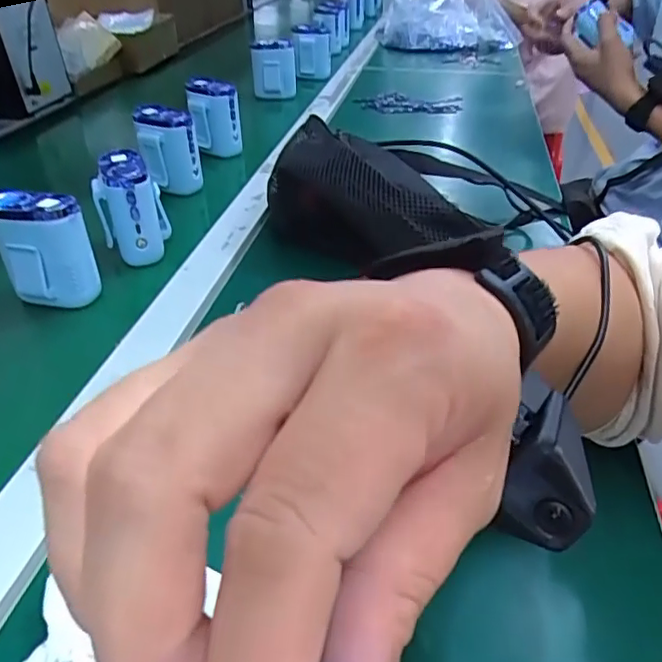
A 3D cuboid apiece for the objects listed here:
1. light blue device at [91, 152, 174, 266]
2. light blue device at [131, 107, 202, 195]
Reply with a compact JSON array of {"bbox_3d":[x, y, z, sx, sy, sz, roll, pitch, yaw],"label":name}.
[{"bbox_3d":[-0.176,-0.105,0.507,0.055,0.093,0.059,-13,41,-18],"label":"light blue device"},{"bbox_3d":[-0.177,-0.200,0.622,0.060,0.083,0.047,-9,40,-13],"label":"light blue device"}]

